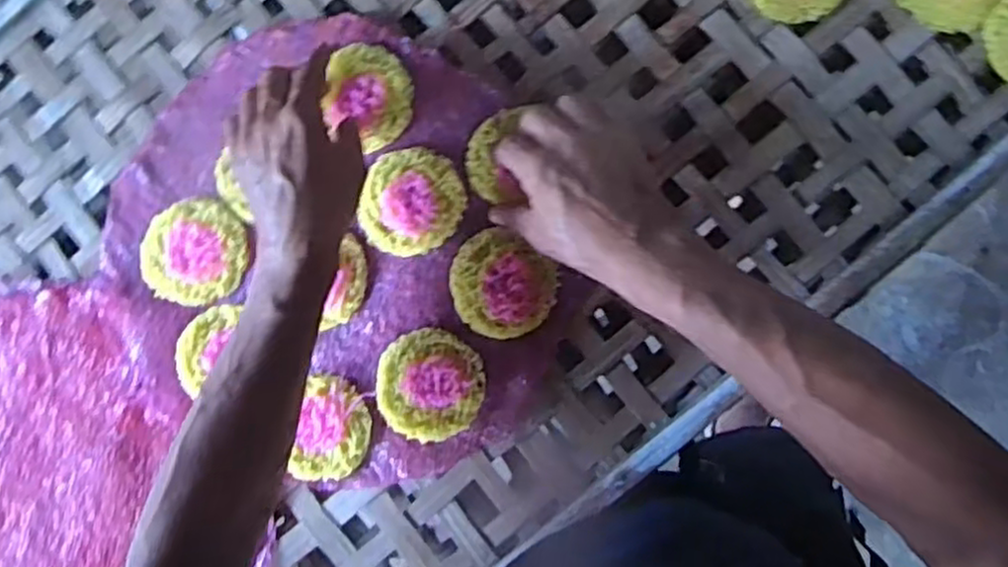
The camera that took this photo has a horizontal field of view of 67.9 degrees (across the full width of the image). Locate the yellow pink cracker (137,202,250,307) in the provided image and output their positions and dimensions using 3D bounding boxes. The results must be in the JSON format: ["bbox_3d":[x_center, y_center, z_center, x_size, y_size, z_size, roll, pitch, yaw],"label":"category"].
[{"bbox_3d":[-0.239,-0.024,0.574,0.083,0.010,0.077,0,85,7],"label":"yellow pink cracker"}]

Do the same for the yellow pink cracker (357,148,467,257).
[{"bbox_3d":[-0.067,-0.060,0.553,0.072,0.007,0.076,13,86,8],"label":"yellow pink cracker"}]

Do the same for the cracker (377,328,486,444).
[{"bbox_3d":[-0.054,0.074,0.542,0.078,0.007,0.077,-1,85,7],"label":"cracker"}]

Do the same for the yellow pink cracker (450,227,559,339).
[{"bbox_3d":[-0.004,0.002,0.543,0.078,0.010,0.068,34,89,9],"label":"yellow pink cracker"}]

